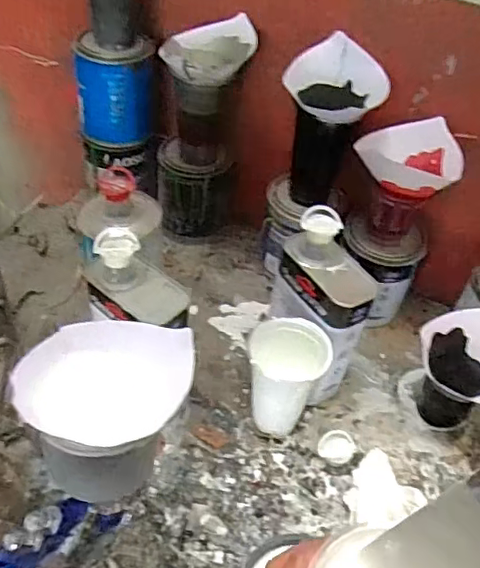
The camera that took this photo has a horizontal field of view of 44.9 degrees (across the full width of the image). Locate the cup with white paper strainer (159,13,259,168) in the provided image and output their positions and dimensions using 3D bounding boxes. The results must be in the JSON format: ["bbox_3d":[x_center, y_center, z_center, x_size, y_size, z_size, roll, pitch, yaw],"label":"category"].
[{"bbox_3d":[-0.044,-0.234,0.765,0.110,0.184,0.099,3,48,-3],"label":"cup with white paper strainer"}]

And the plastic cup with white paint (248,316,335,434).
[{"bbox_3d":[0.048,0.106,0.651,0.082,0.147,0.068,1,48,-5],"label":"plastic cup with white paint"}]

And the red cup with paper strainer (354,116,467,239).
[{"bbox_3d":[0.197,-0.126,0.709,0.118,0.119,0.091,26,50,17],"label":"red cup with paper strainer"}]

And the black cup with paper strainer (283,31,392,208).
[{"bbox_3d":[0.107,-0.196,0.729,0.105,0.181,0.089,-18,52,-21],"label":"black cup with paper strainer"}]

